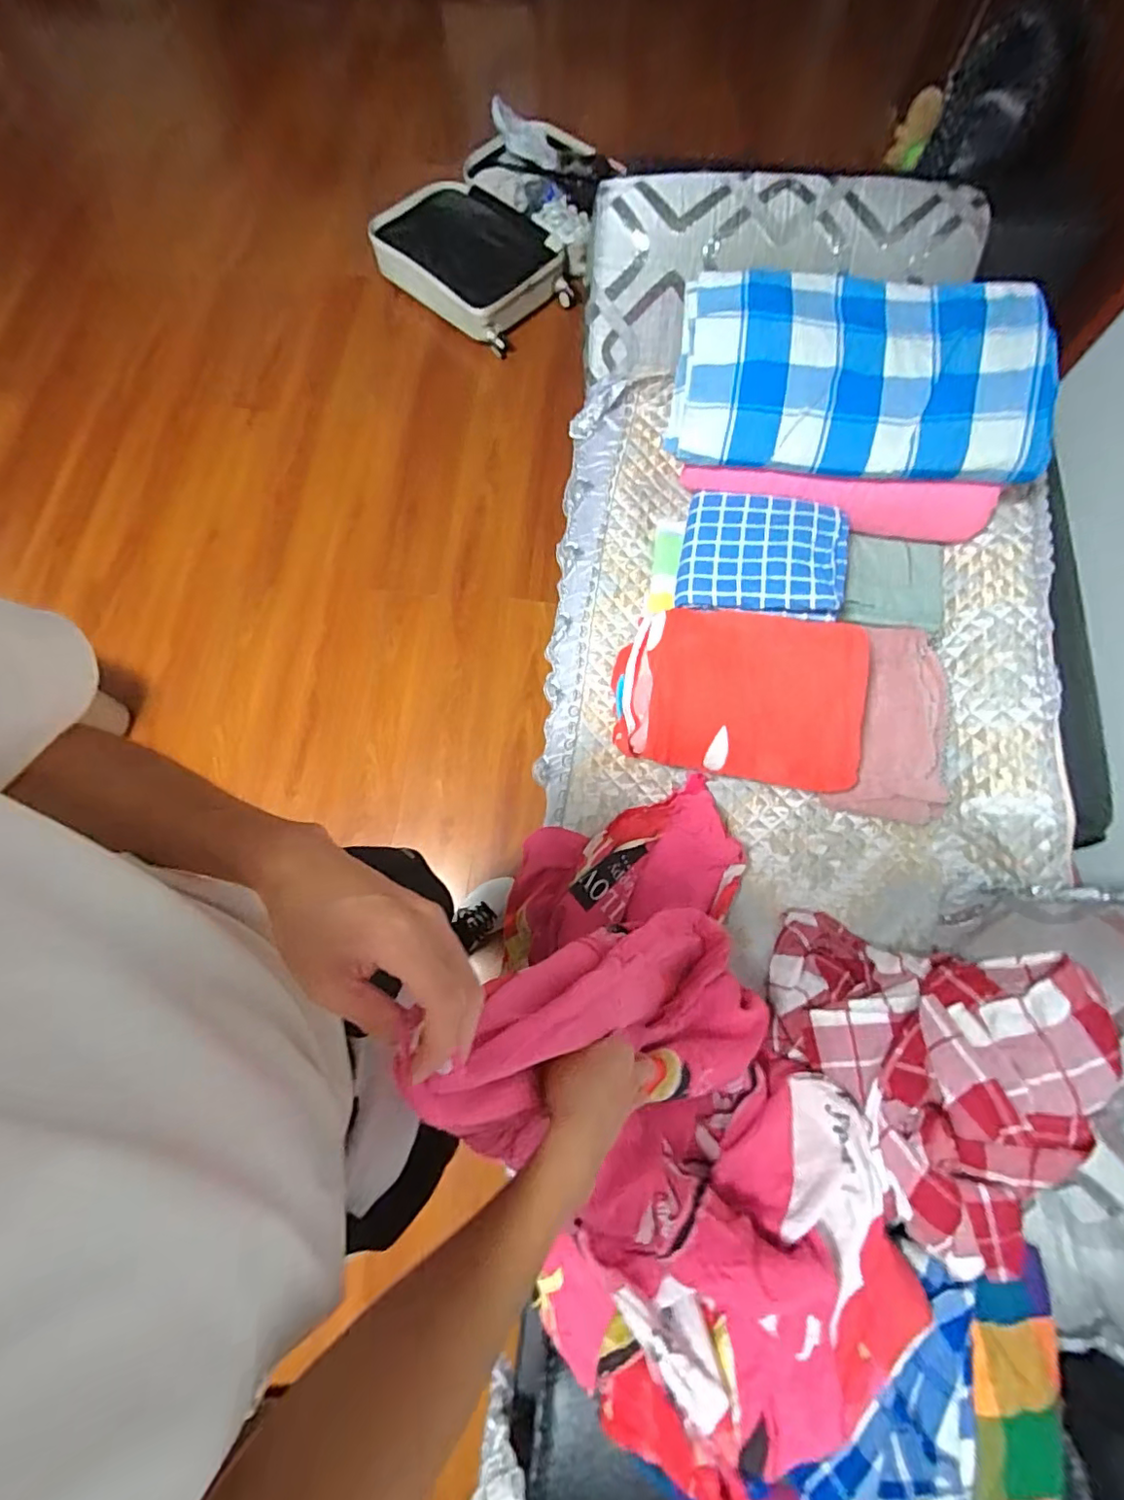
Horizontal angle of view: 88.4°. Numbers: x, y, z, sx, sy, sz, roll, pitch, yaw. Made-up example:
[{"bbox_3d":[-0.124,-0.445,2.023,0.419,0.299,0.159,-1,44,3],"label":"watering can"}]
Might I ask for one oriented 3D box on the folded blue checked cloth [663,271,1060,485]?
[{"bbox_3d":[0.494,-0.645,0.975,0.580,0.121,0.347,9,74,3],"label":"folded blue checked cloth"}]

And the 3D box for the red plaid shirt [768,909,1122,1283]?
[{"bbox_3d":[0.468,0.432,0.771,0.330,0.244,0.361,14,74,4],"label":"red plaid shirt"}]

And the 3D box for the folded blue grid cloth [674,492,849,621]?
[{"bbox_3d":[0.351,-0.335,1.005,0.275,0.047,0.234,9,74,3],"label":"folded blue grid cloth"}]

